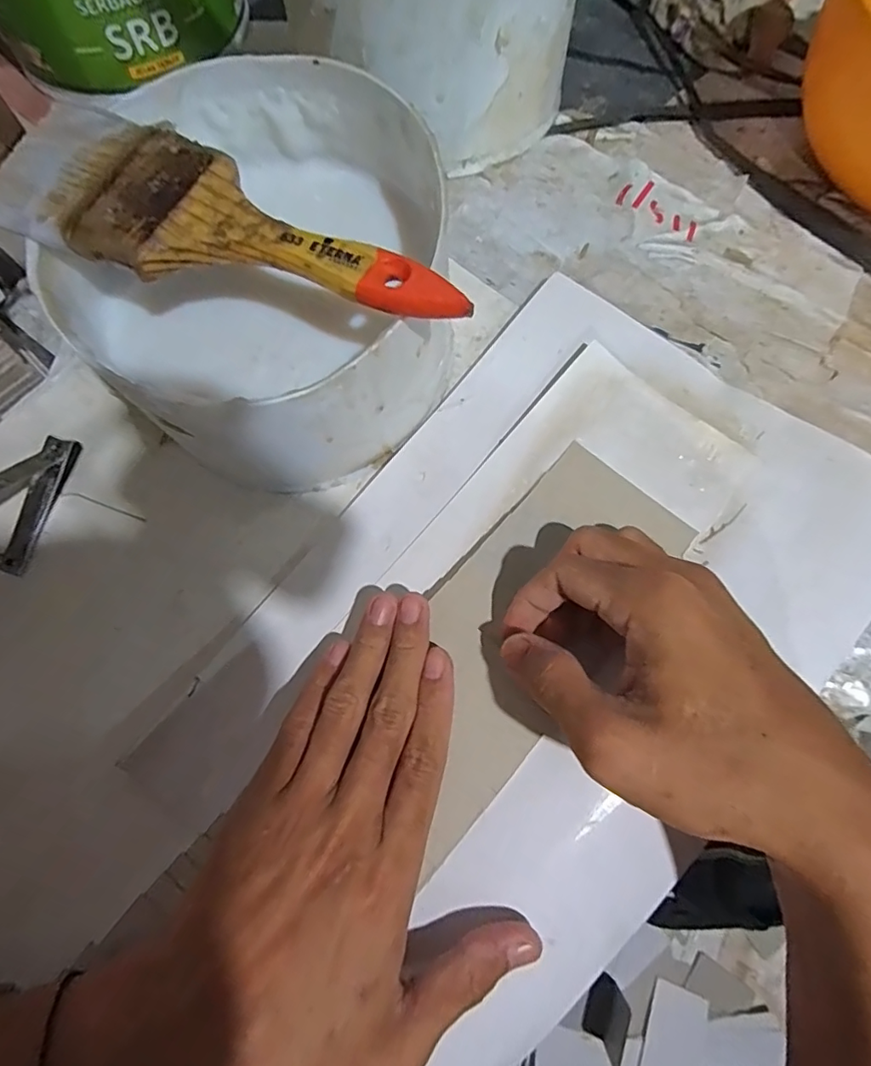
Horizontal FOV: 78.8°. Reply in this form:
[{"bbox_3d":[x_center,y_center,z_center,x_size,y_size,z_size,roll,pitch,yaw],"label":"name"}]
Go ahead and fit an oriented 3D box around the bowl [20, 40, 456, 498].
[{"bbox_3d":[-0.077,-0.122,0.264,0.163,0.096,0.171,-1,73,2],"label":"bowl"}]

